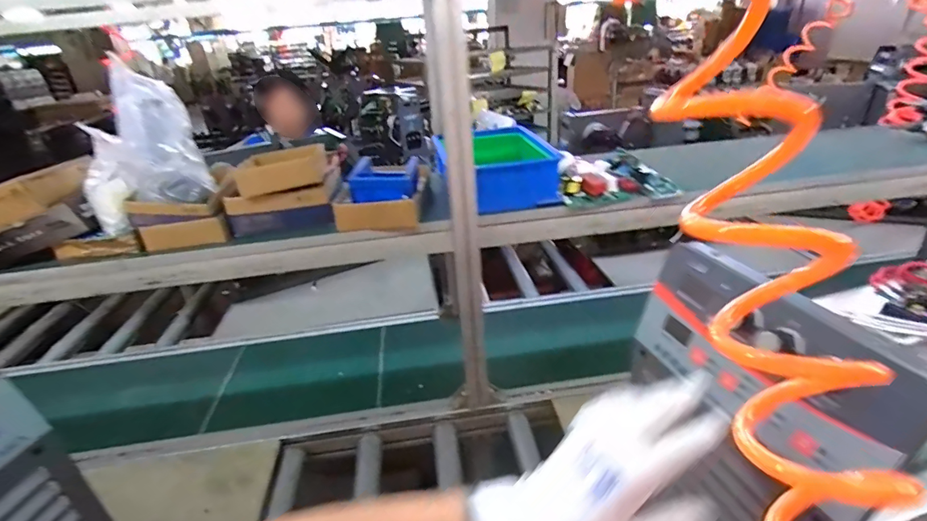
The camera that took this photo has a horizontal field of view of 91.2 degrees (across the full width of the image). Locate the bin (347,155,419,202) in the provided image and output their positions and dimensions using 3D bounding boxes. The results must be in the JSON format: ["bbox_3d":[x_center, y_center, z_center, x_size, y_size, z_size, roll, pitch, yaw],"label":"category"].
[{"bbox_3d":[-0.136,-0.144,0.782,0.113,0.057,0.120,-3,28,2],"label":"bin"}]

